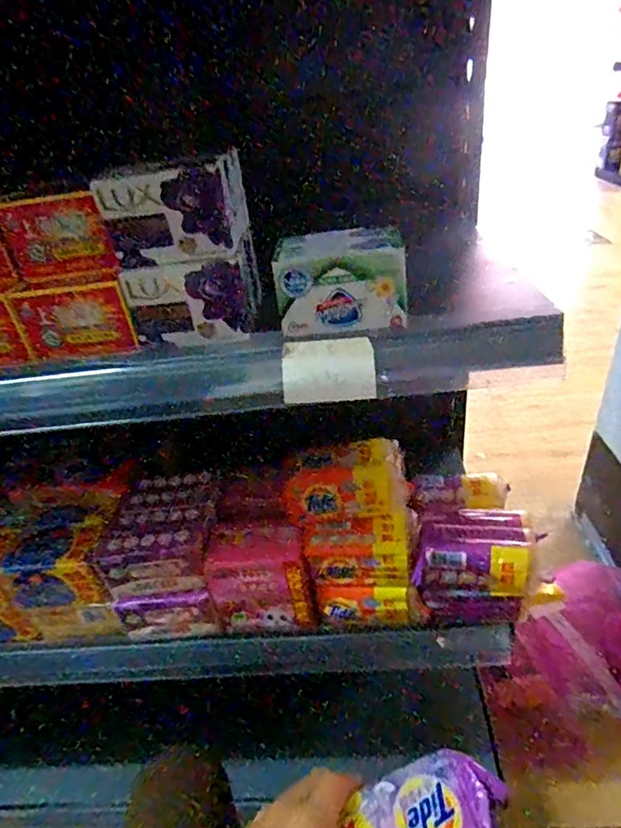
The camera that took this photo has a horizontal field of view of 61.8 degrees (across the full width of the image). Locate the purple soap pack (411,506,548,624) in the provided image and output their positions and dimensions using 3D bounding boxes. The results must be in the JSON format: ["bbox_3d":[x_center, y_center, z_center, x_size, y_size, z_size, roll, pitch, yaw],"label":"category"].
[{"bbox_3d":[0.176,0.168,0.562,0.119,0.127,0.072,4,35,17],"label":"purple soap pack"}]

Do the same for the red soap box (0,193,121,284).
[{"bbox_3d":[-0.202,-0.138,0.416,0.080,0.061,0.026,-16,34,-12],"label":"red soap box"}]

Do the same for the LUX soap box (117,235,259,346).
[{"bbox_3d":[-0.094,-0.091,0.410,0.094,0.059,0.043,-15,34,-10],"label":"LUX soap box"}]

